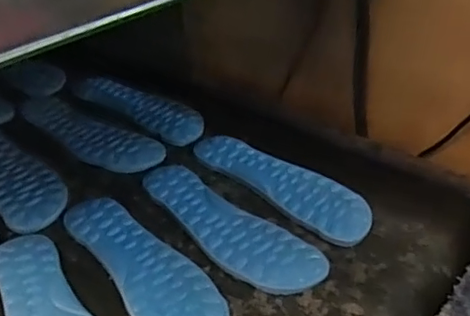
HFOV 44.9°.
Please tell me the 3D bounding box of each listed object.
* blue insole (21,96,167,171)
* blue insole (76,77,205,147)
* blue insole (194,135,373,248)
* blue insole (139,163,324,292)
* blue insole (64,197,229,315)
[{"bbox_3d":[-0.216,-0.037,0.790,0.274,0.009,0.087,24,42,31],"label":"blue insole"},{"bbox_3d":[-0.143,-0.080,0.843,0.259,0.006,0.077,25,42,33],"label":"blue insole"},{"bbox_3d":[0.055,0.026,0.684,0.079,0.013,0.251,-29,43,-34],"label":"blue insole"},{"bbox_3d":[-0.017,0.071,0.623,0.078,0.013,0.255,-29,43,-34],"label":"blue insole"},{"bbox_3d":[-0.091,0.109,0.569,0.074,0.008,0.250,-23,40,-28],"label":"blue insole"}]

